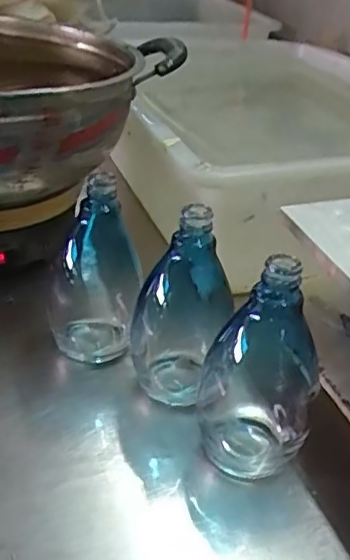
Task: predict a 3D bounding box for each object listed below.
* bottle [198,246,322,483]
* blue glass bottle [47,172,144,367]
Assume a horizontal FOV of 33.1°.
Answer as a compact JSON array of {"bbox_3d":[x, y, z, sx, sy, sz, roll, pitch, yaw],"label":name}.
[{"bbox_3d":[0.058,0.054,0.373,0.068,0.145,0.059,4,34,5],"label":"bottle"},{"bbox_3d":[-0.064,-0.009,0.455,0.068,0.135,0.072,-7,35,-11],"label":"blue glass bottle"}]

